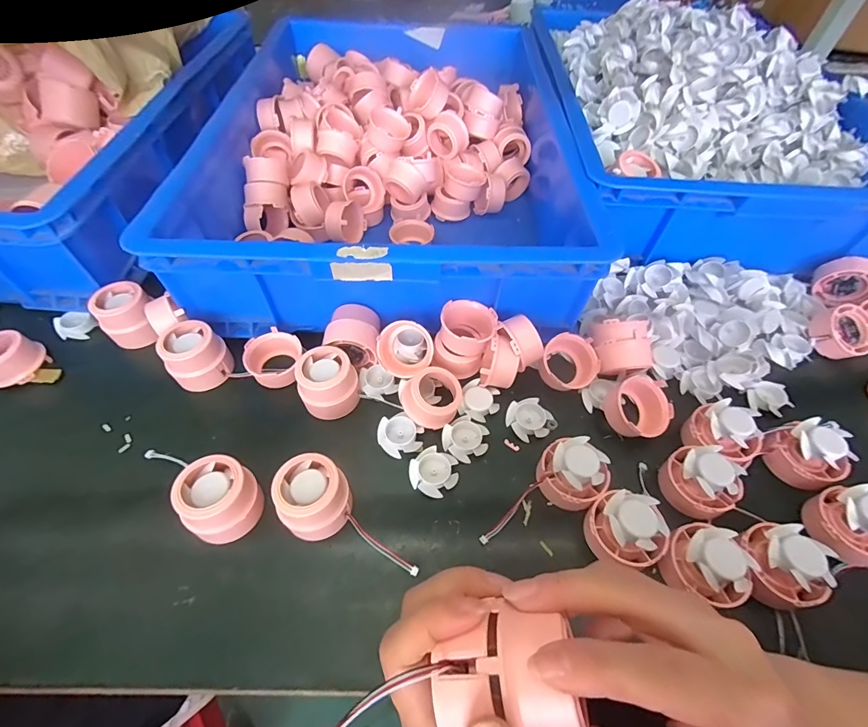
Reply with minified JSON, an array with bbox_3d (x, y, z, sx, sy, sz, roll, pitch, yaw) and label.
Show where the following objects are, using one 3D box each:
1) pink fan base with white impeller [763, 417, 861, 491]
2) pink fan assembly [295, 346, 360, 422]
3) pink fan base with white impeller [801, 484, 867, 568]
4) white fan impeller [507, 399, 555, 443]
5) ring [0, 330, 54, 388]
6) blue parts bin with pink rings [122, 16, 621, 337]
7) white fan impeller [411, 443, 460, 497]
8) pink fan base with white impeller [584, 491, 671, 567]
[{"bbox_3d":[0.322,0.077,0.345,0.048,0.040,0.051,-20,58,-16],"label":"pink fan base with white impeller"},{"bbox_3d":[-0.097,0.019,0.375,0.053,0.048,0.055,-23,59,-17],"label":"pink fan assembly"},{"bbox_3d":[0.324,0.121,0.309,0.053,0.040,0.052,10,55,5],"label":"pink fan base with white impeller"},{"bbox_3d":[0.088,0.052,0.373,0.040,0.014,0.036,-9,55,-8],"label":"white fan impeller"},{"bbox_3d":[-0.408,-0.005,0.386,0.044,0.030,0.051,29,59,17],"label":"ring"},{"bbox_3d":[-0.051,-0.285,0.544,0.408,0.122,0.578,0,55,-2],"label":"blue parts bin with pink rings"},{"bbox_3d":[0.000,0.093,0.343,0.038,0.012,0.037,1,55,-1],"label":"white fan impeller"},{"bbox_3d":[0.144,0.124,0.303,0.057,0.043,0.054,-14,56,-12],"label":"pink fan base with white impeller"}]

